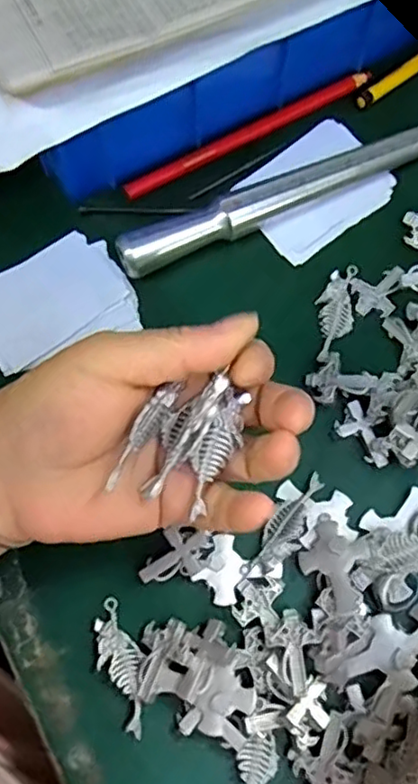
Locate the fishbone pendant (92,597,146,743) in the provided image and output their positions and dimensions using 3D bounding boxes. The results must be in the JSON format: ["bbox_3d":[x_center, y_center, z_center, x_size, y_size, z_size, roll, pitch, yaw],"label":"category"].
[{"bbox_3d":[-0.038,0.121,0.279,0.018,0.007,0.056,-27,73,-9],"label":"fishbone pendant"}]

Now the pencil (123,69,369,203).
[{"bbox_3d":[0.023,-0.150,0.366,0.161,0.008,0.009,-28,74,-9],"label":"pencil"}]

